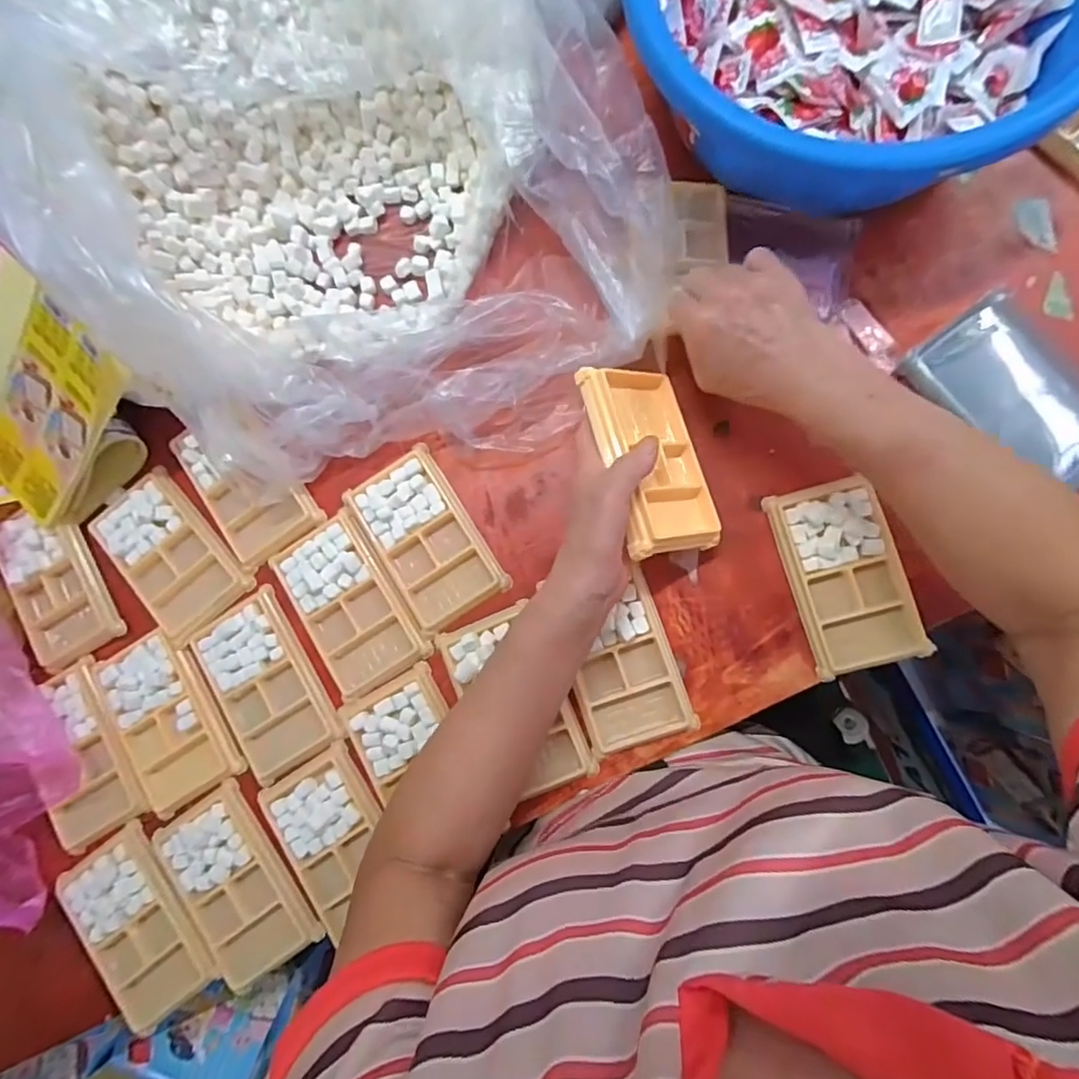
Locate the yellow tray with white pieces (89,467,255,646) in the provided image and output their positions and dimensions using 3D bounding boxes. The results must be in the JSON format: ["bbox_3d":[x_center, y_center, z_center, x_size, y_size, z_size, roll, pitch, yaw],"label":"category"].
[{"bbox_3d":[-0.306,0.013,0.475,0.078,0.016,0.135,-44,82,0],"label":"yellow tray with white pieces"}]

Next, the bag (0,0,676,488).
[{"bbox_3d":[-0.181,-0.319,0.429,0.397,0.143,0.576,-32,82,2],"label":"bag"}]

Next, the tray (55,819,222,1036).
[{"bbox_3d":[-0.313,0.301,0.448,0.084,0.017,0.137,-35,82,2],"label":"tray"}]

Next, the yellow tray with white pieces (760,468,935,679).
[{"bbox_3d":[0.226,0.026,0.421,0.079,0.015,0.136,-16,83,4],"label":"yellow tray with white pieces"}]

